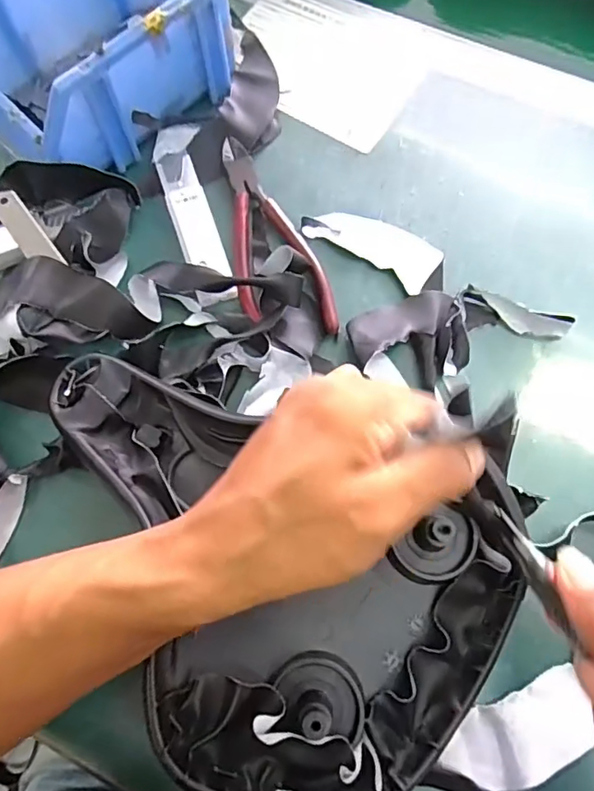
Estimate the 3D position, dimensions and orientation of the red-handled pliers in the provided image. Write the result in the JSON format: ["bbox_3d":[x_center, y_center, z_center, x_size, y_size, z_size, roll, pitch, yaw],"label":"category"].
[{"bbox_3d":[-0.020,-0.105,0.348,0.054,0.010,0.157,-14,71,-5],"label":"red-handled pliers"}]

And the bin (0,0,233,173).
[{"bbox_3d":[-0.132,-0.235,0.355,0.180,0.077,0.118,-41,75,-13],"label":"bin"}]

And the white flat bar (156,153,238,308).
[{"bbox_3d":[-0.067,-0.111,0.344,0.026,0.009,0.111,-18,71,-6],"label":"white flat bar"}]

